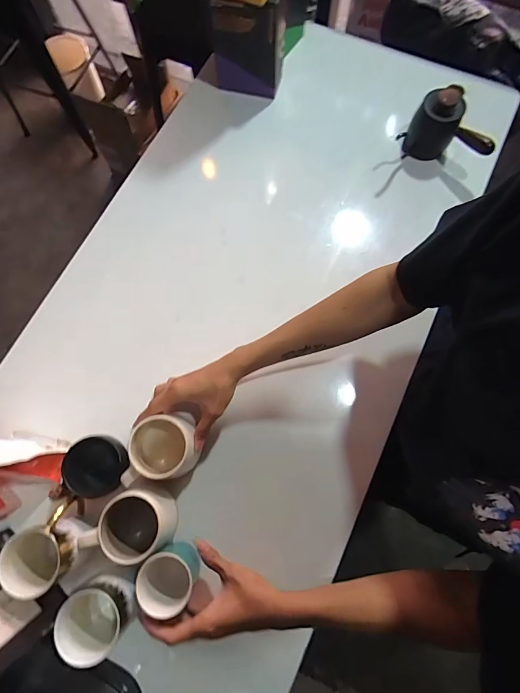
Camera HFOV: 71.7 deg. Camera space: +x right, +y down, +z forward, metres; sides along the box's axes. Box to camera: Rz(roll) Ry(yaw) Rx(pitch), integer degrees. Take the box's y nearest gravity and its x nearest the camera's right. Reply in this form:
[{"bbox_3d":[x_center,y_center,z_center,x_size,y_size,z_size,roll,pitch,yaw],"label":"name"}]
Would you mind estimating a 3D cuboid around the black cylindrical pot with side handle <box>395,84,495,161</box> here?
[{"bbox_3d":[0.309,-0.344,0.590,0.073,0.083,0.130,-44,78,-9],"label":"black cylindrical pot with side handle"}]

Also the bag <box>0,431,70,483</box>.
[{"bbox_3d":[-0.339,0.138,0.451,0.116,0.175,0.065,9,76,4],"label":"bag"}]

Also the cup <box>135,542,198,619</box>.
[{"bbox_3d":[-0.110,0.280,0.439,0.061,0.078,0.060,0,75,2],"label":"cup"}]

